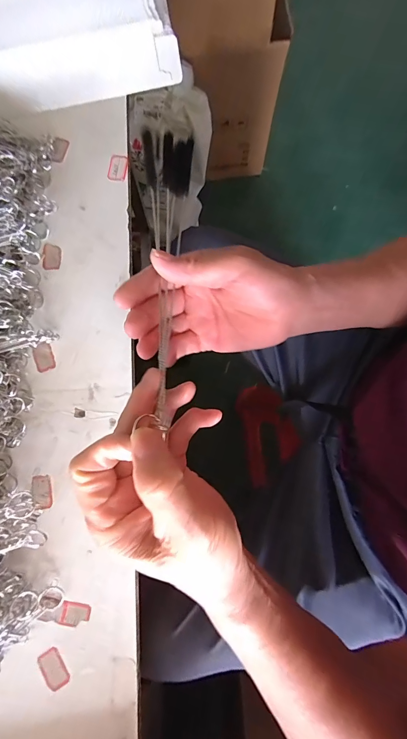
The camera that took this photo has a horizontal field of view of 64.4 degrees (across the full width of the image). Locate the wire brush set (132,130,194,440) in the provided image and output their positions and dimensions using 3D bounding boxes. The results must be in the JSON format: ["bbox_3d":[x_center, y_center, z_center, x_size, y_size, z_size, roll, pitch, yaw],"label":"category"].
[{"bbox_3d":[-0.034,-0.096,0.265,0.044,0.023,0.290,-1,66,1],"label":"wire brush set"}]

